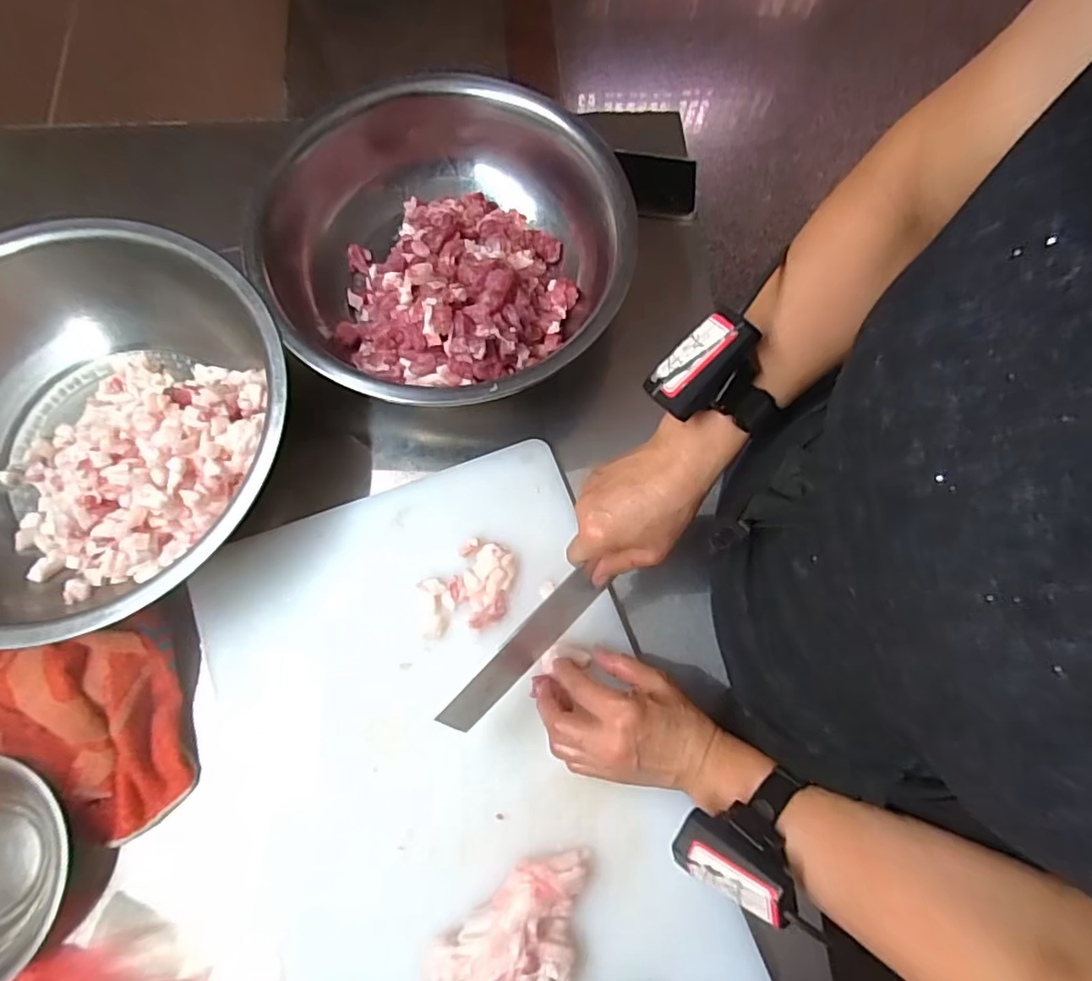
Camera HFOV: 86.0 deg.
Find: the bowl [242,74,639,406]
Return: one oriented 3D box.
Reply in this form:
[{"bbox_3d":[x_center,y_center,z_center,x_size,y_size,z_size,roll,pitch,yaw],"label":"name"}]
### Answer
[{"bbox_3d":[-0.090,-0.221,0.566,0.318,0.111,0.337,1,74,-2],"label":"bowl"}]

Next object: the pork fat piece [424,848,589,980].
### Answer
[{"bbox_3d":[-0.015,0.327,0.425,0.128,0.034,0.079,-37,78,-12],"label":"pork fat piece"}]

